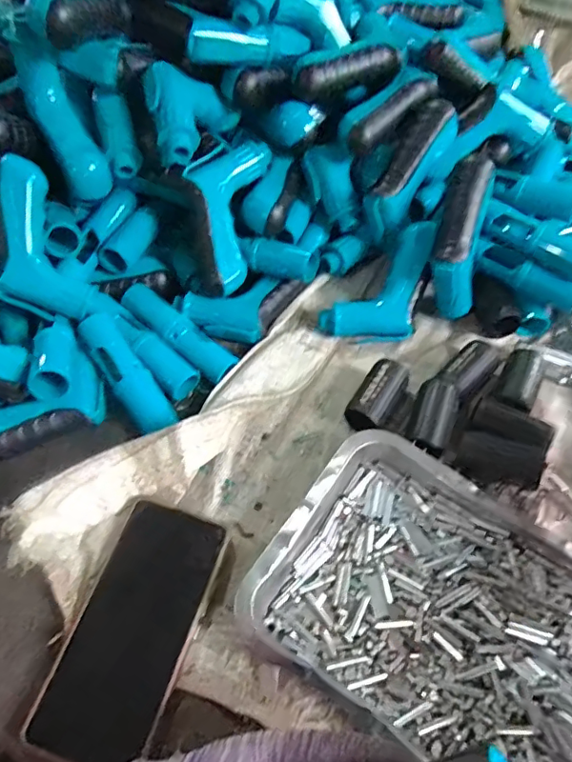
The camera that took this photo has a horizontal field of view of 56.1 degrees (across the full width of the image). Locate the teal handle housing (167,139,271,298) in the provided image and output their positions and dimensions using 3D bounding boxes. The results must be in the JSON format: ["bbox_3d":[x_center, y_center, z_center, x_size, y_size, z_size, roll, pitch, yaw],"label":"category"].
[{"bbox_3d":[-0.067,-0.149,0.488,0.082,0.051,0.138,8,93,5],"label":"teal handle housing"}]

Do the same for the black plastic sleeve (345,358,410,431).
[{"bbox_3d":[0.077,0.014,0.452,0.031,0.032,0.063,29,59,15],"label":"black plastic sleeve"}]

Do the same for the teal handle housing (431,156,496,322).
[{"bbox_3d":[0.158,-0.133,0.483,0.045,0.054,0.136,9,99,6],"label":"teal handle housing"}]

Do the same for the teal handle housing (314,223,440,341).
[{"bbox_3d":[0.097,-0.084,0.496,0.070,0.039,0.136,40,90,23],"label":"teal handle housing"}]

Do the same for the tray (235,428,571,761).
[{"bbox_3d":[0.114,0.156,0.352,0.250,0.035,0.176,33,60,18],"label":"tray"}]

